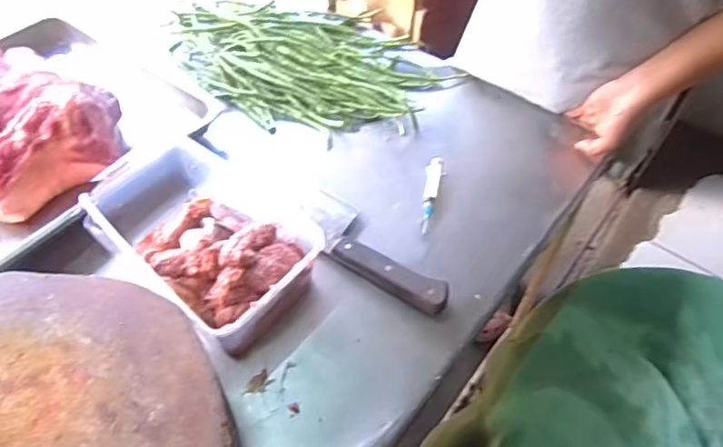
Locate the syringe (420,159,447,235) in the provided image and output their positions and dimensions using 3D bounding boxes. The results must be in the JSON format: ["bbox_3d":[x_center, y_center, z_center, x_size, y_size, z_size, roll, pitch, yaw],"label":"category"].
[{"bbox_3d":[0.089,-0.038,0.706,0.025,0.016,0.118,11,52,4],"label":"syringe"}]

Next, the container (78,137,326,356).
[{"bbox_3d":[-0.175,0.019,0.604,0.246,0.078,0.144,35,58,21],"label":"container"}]

